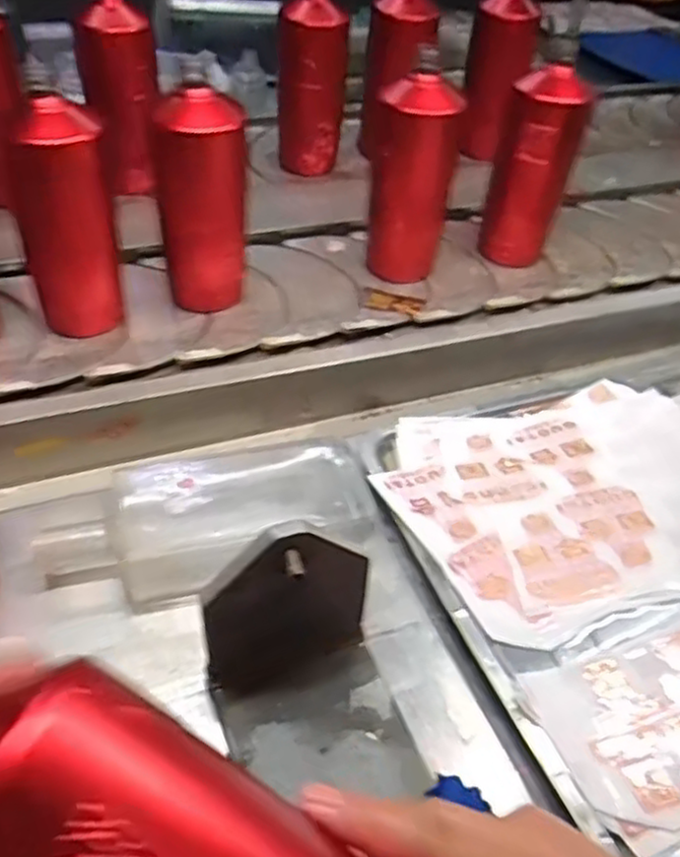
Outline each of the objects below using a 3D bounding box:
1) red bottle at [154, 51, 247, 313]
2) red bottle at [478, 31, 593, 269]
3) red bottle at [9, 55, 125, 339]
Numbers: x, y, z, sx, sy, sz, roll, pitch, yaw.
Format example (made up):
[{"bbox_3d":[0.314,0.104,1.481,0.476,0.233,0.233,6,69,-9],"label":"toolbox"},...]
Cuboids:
[{"bbox_3d":[-0.118,-0.197,0.634,0.077,0.188,0.068,-1,47,-7],"label":"red bottle"},{"bbox_3d":[0.193,-0.261,0.715,0.063,0.208,0.058,-7,48,-12],"label":"red bottle"},{"bbox_3d":[-0.223,-0.171,0.598,0.075,0.188,0.065,-16,50,-20],"label":"red bottle"}]

